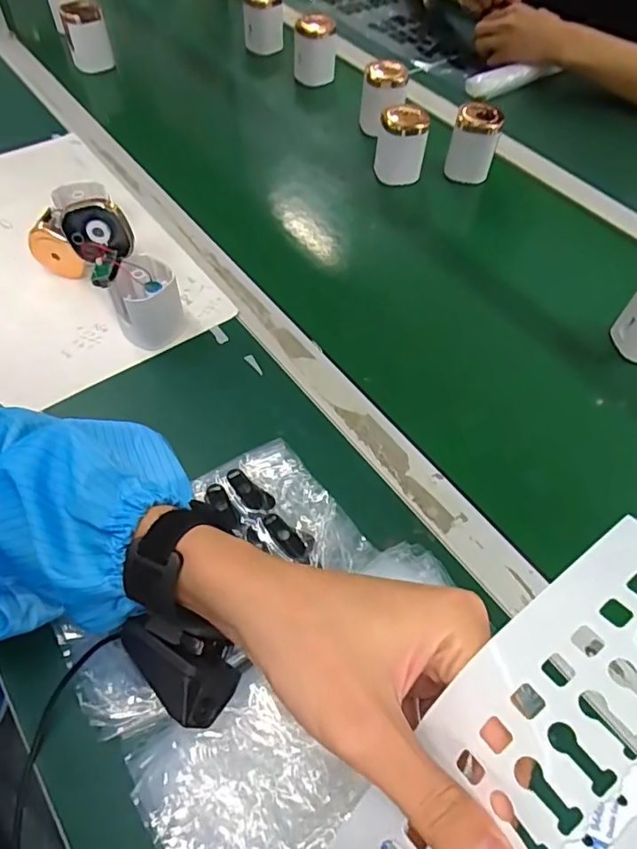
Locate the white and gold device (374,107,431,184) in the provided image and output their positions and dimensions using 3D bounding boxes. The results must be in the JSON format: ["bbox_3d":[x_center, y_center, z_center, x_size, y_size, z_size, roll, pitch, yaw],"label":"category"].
[{"bbox_3d":[0.101,-0.336,0.661,0.059,0.082,0.050,6,56,1],"label":"white and gold device"}]

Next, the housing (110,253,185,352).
[{"bbox_3d":[-0.156,-0.115,0.491,0.057,0.072,0.061,-13,58,-11],"label":"housing"}]

